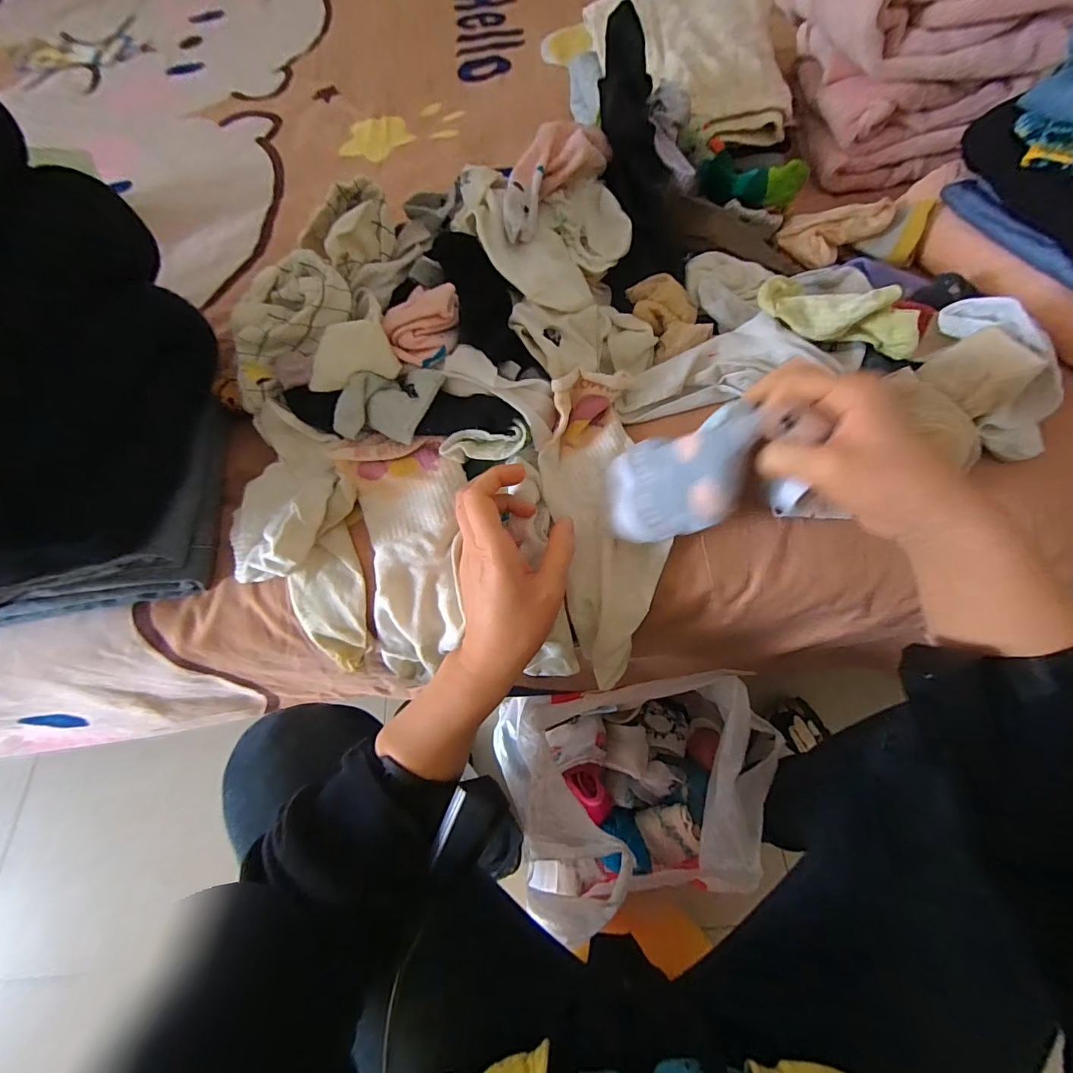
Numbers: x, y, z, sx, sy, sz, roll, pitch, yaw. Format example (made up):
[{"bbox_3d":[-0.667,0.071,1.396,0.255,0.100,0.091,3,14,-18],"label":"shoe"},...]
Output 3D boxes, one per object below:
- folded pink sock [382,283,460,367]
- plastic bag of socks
[{"bbox_3d":[-0.088,-0.165,0.353,0.052,0.031,0.061,18,67,11],"label":"folded pink sock"},{"bbox_3d":[0.118,0.316,0.568,0.338,0.258,0.229,-4,65,2],"label":"plastic bag of socks"}]

